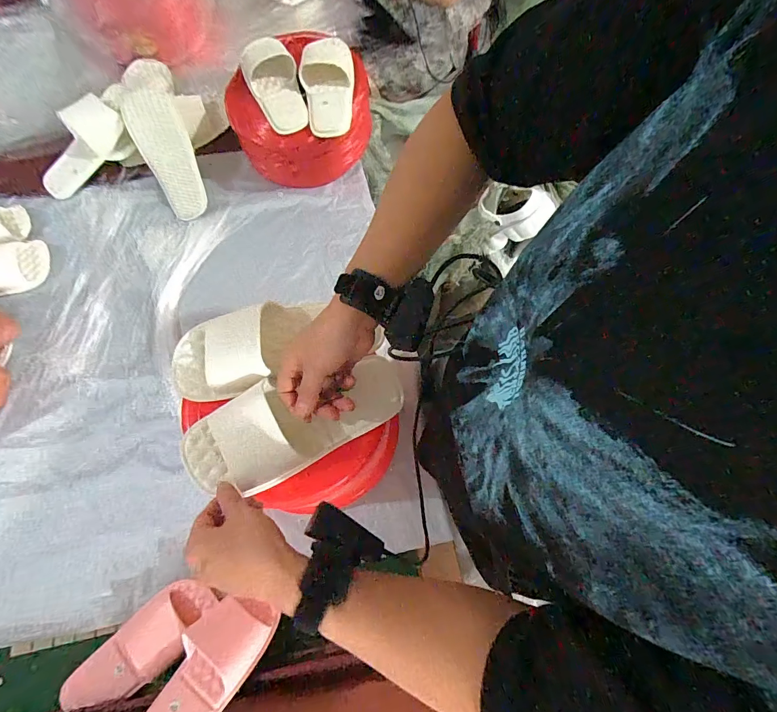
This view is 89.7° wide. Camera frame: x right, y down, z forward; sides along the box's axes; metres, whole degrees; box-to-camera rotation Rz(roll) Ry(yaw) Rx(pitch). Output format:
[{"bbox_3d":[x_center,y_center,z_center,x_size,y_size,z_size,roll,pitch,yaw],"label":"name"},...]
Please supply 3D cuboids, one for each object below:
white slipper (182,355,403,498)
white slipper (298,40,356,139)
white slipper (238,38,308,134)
[{"bbox_3d":[-0.105,0.074,0.435,0.251,0.057,0.100,-19,69,-10],"label":"white slipper"},{"bbox_3d":[-0.121,-0.544,0.770,0.102,0.038,0.234,1,80,0],"label":"white slipper"},{"bbox_3d":[-0.226,-0.531,0.782,0.099,0.073,0.217,-18,75,-7],"label":"white slipper"}]

